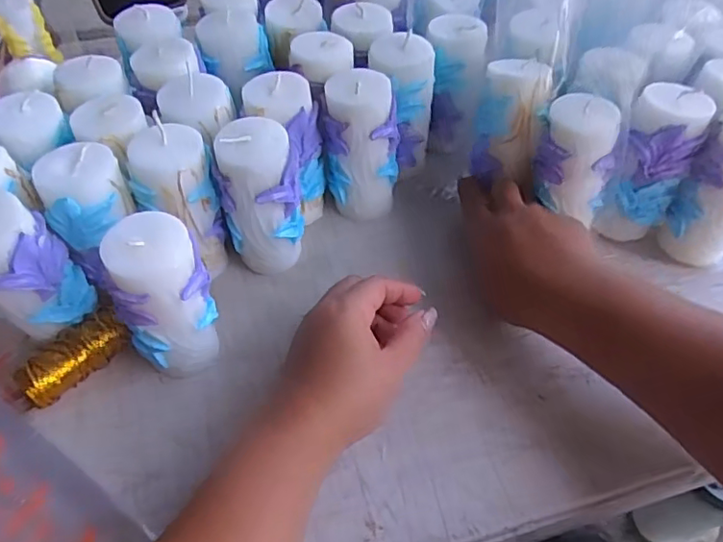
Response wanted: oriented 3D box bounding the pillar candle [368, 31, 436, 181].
[{"bbox_3d":[0.035,-0.128,0.456,0.043,0.108,0.044,0,54,0],"label":"pillar candle"}]

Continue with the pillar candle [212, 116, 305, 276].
[{"bbox_3d":[-0.068,-0.047,0.392,0.052,0.111,0.043,-12,55,-9],"label":"pillar candle"}]

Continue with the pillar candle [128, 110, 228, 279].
[{"bbox_3d":[-0.121,-0.044,0.389,0.044,0.109,0.044,0,54,0],"label":"pillar candle"}]

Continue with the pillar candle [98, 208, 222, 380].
[{"bbox_3d":[-0.113,0.020,0.343,0.044,0.111,0.044,-4,54,-3],"label":"pillar candle"}]

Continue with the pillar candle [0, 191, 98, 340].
[{"bbox_3d":[-0.202,0.000,0.345,0.051,0.094,0.043,-39,63,-25],"label":"pillar candle"}]

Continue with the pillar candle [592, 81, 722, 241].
[{"bbox_3d":[0.206,-0.071,0.411,0.054,0.107,0.054,30,59,20],"label":"pillar candle"}]

